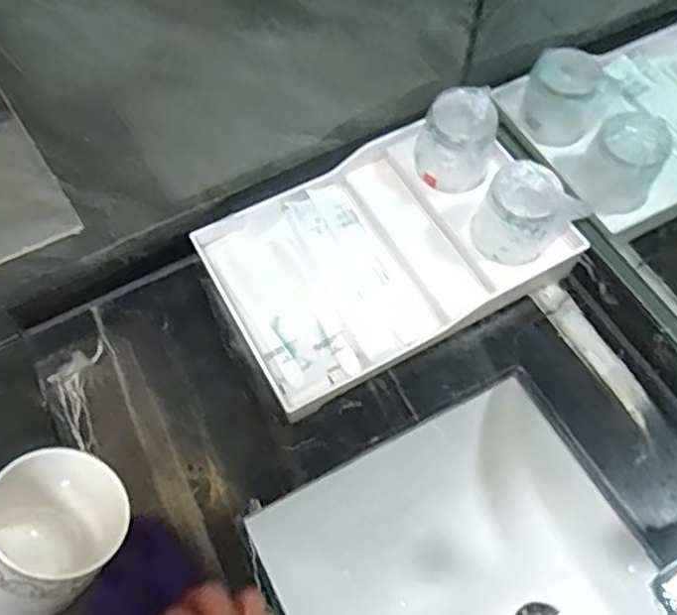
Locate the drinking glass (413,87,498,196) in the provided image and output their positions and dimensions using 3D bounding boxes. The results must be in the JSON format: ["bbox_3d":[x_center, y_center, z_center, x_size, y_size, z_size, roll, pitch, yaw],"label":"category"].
[{"bbox_3d":[0.118,-0.163,0.648,0.073,0.083,0.080,0,62,0],"label":"drinking glass"}]

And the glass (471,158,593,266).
[{"bbox_3d":[0.171,-0.087,0.602,0.078,0.082,0.072,0,62,0],"label":"glass"}]

